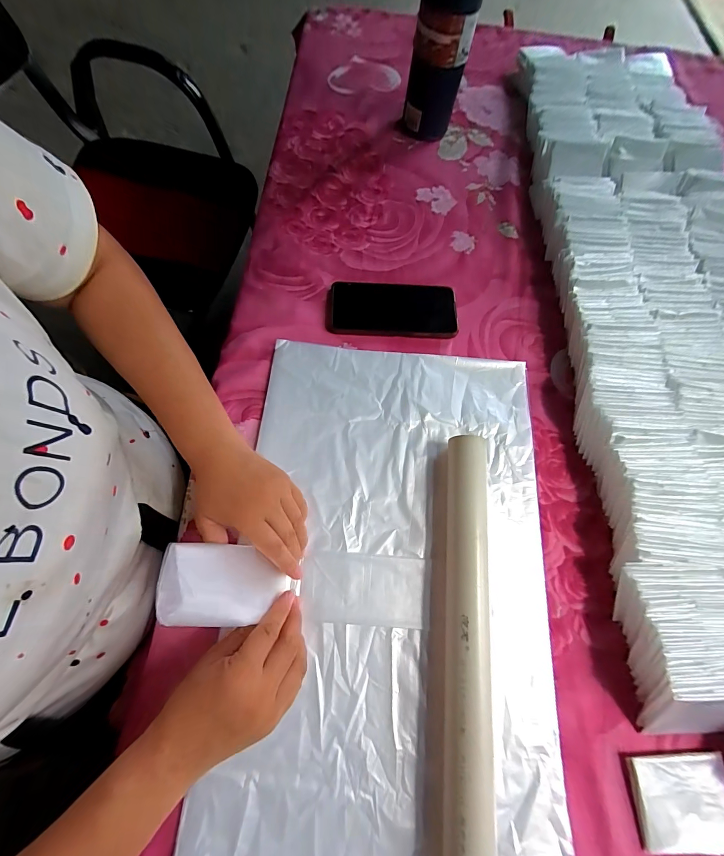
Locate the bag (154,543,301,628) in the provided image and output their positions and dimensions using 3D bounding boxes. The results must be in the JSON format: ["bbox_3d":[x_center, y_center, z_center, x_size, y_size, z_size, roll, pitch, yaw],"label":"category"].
[{"bbox_3d":[-0.101,0.125,0.274,0.024,0.120,0.053,-7,66,31],"label":"bag"}]

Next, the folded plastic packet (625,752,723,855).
[{"bbox_3d":[0.274,0.316,0.285,0.084,0.008,0.062,0,70,-2],"label":"folded plastic packet"}]

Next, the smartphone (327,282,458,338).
[{"bbox_3d":[0.040,-0.157,0.441,0.164,0.007,0.081,2,70,-2],"label":"smartphone"}]

